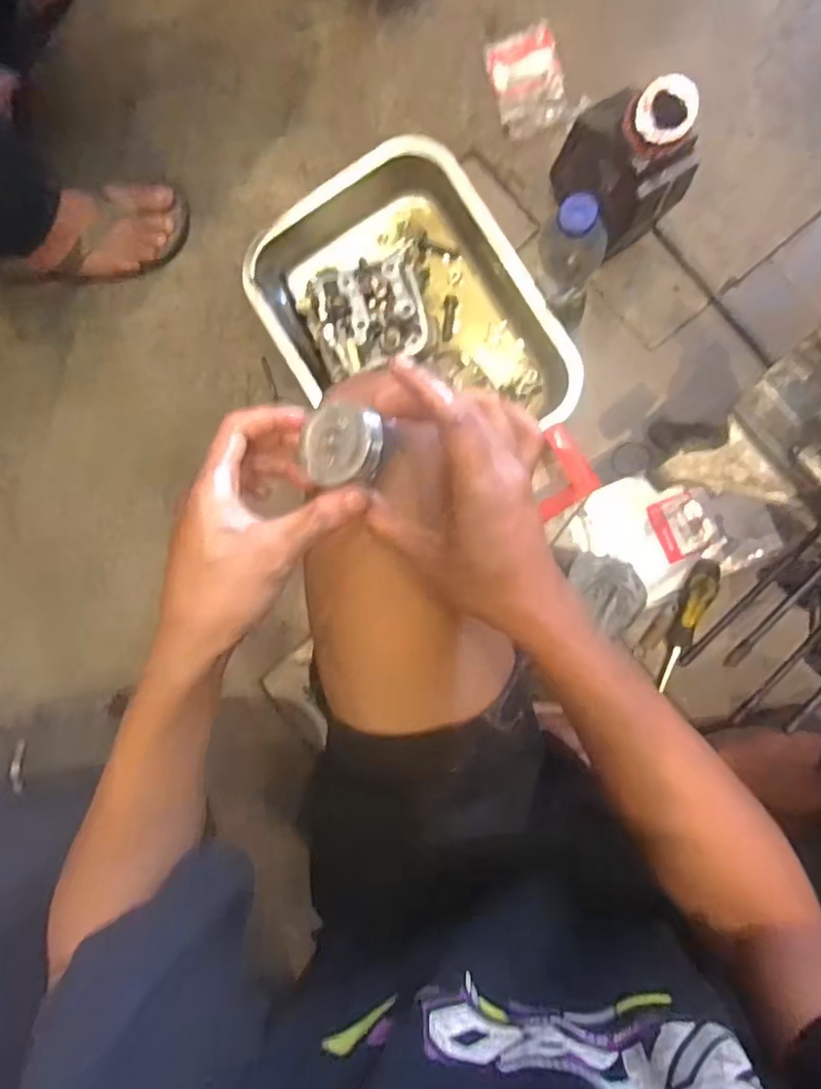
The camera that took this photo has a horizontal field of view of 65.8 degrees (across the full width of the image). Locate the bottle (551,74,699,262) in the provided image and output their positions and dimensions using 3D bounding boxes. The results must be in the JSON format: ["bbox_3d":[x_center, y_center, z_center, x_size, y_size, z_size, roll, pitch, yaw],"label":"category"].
[{"bbox_3d":[0.202,-0.360,0.609,0.079,0.203,0.124,-24,88,5],"label":"bottle"}]

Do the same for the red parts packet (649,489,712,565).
[{"bbox_3d":[0.304,-0.021,0.711,0.056,0.008,0.066,-24,88,5],"label":"red parts packet"}]

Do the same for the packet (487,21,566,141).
[{"bbox_3d":[0.134,-0.525,0.720,0.075,0.010,0.101,-16,95,8],"label":"packet"}]

